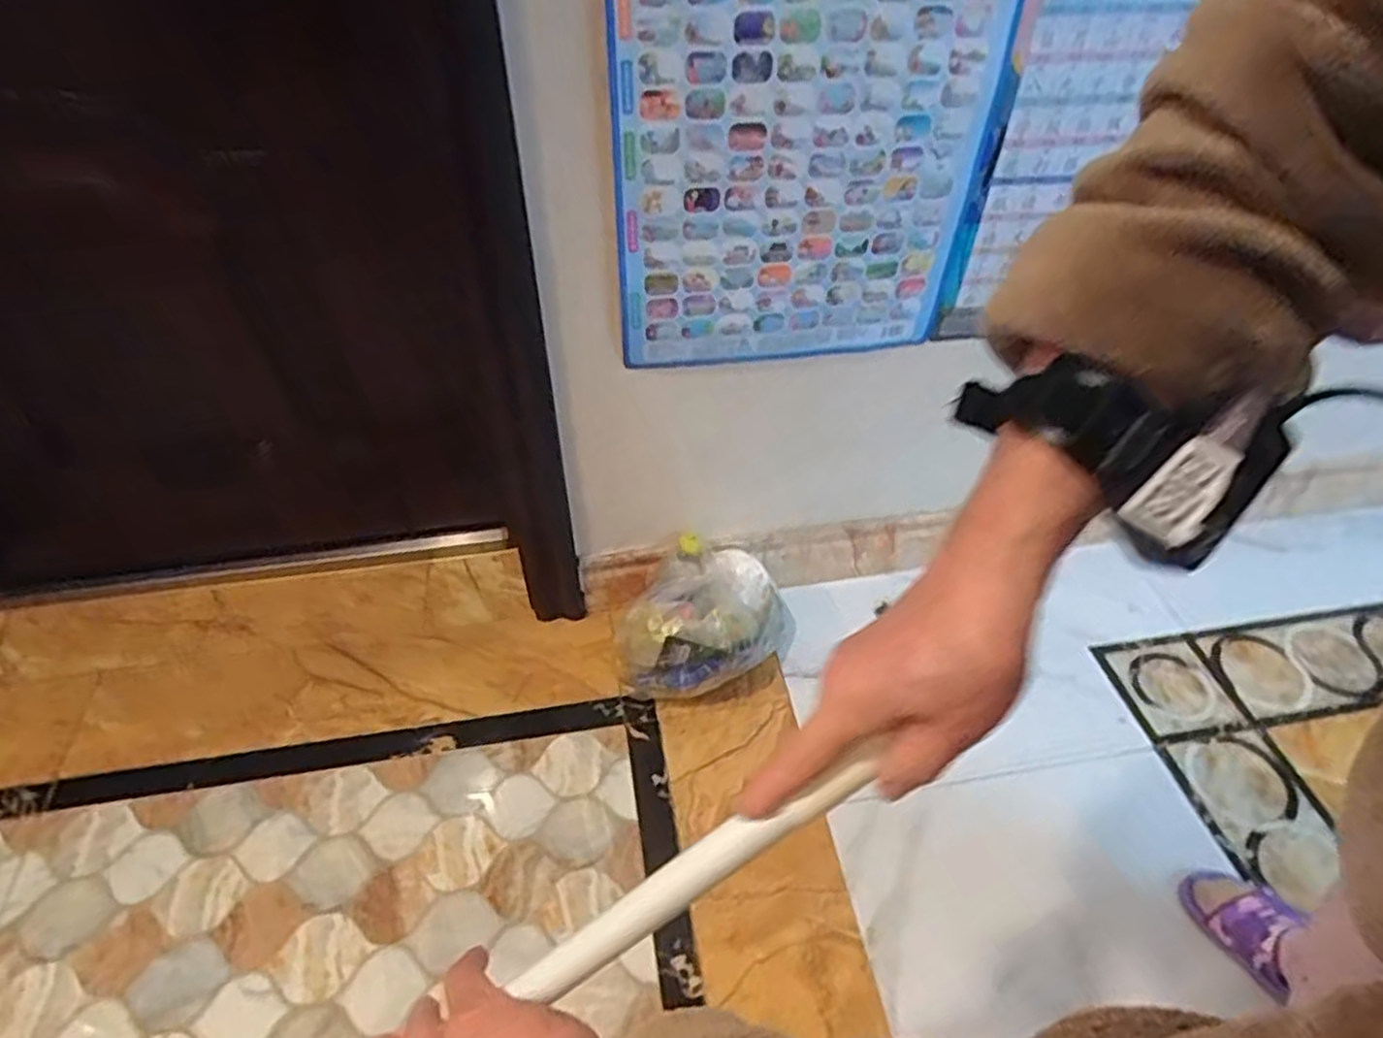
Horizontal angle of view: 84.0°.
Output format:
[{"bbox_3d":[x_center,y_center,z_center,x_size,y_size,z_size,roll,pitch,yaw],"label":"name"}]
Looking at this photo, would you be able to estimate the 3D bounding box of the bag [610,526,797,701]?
[{"bbox_3d":[0.012,0.156,1.176,0.233,0.164,0.250,18,47,16],"label":"bag"}]

